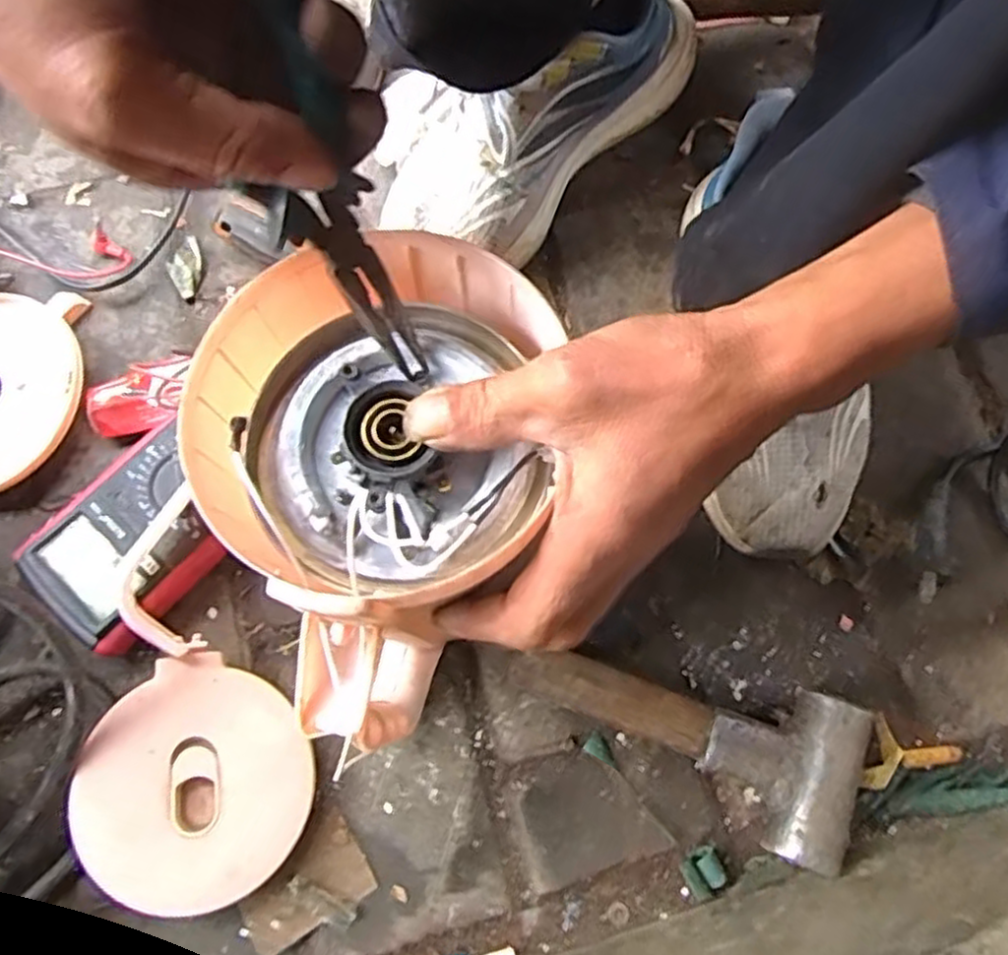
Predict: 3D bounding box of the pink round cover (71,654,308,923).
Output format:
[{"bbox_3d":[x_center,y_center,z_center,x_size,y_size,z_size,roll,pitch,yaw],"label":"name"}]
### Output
[{"bbox_3d":[-0.168,0.168,0.403,0.119,0.007,0.120,3,72,-9],"label":"pink round cover"}]

